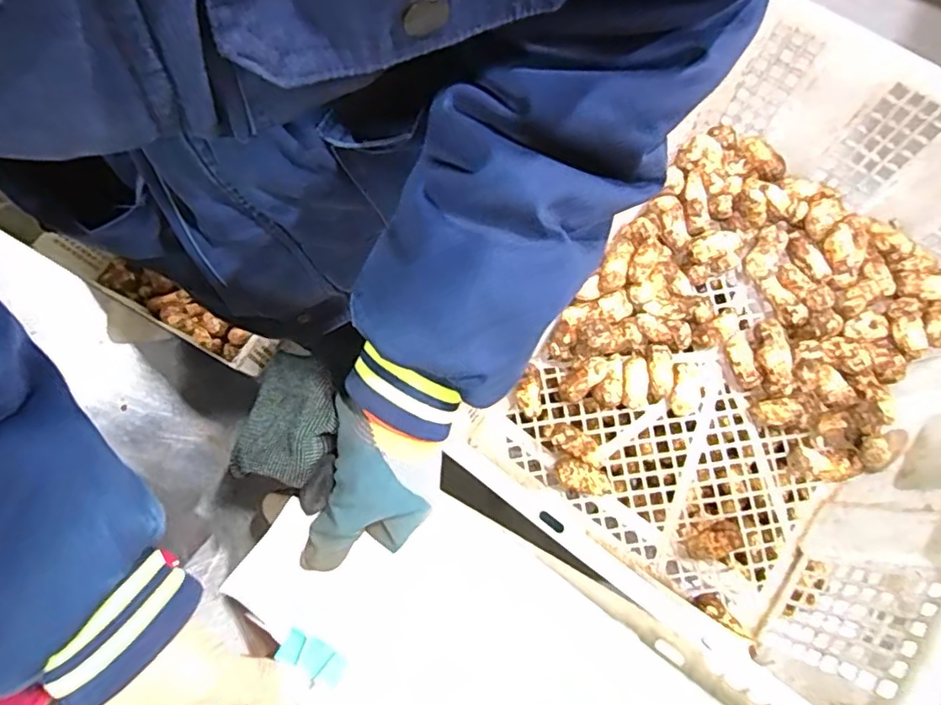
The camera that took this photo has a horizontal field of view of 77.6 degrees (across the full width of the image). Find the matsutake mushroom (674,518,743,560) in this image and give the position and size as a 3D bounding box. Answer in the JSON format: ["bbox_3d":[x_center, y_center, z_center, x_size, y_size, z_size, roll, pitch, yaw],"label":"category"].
[{"bbox_3d":[0.207,0.163,0.507,0.046,0.031,0.033,-4,74,-3],"label":"matsutake mushroom"}]

